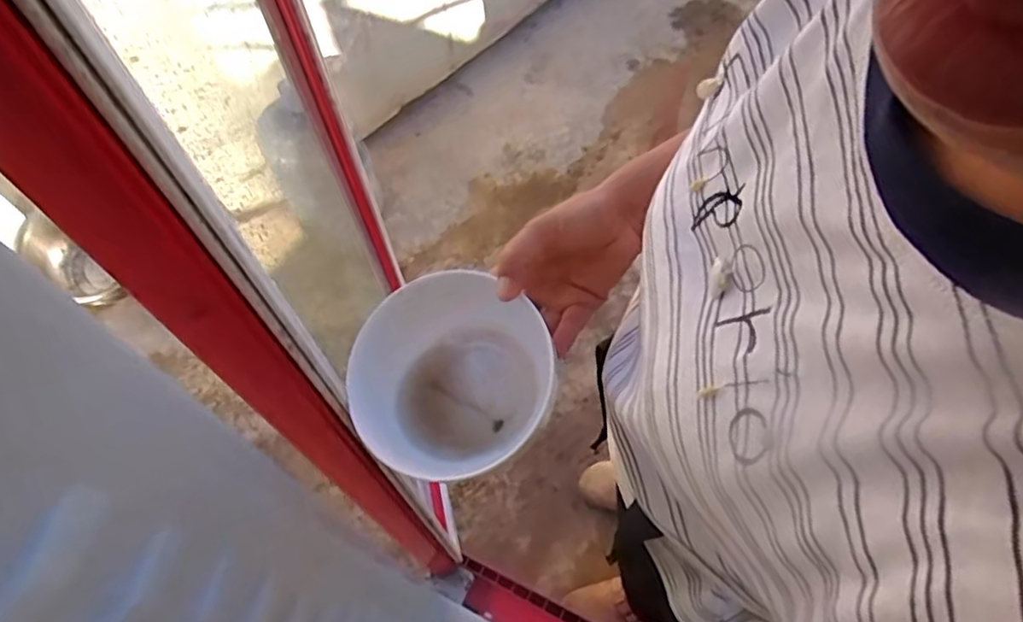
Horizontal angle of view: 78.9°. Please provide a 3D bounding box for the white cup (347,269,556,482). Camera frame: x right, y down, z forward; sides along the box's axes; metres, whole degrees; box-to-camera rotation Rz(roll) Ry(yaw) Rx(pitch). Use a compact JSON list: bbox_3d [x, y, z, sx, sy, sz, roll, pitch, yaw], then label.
[{"bbox_3d":[-0.044,0.053,0.440,0.136,0.084,0.138,-2,60,3],"label":"white cup"}]

